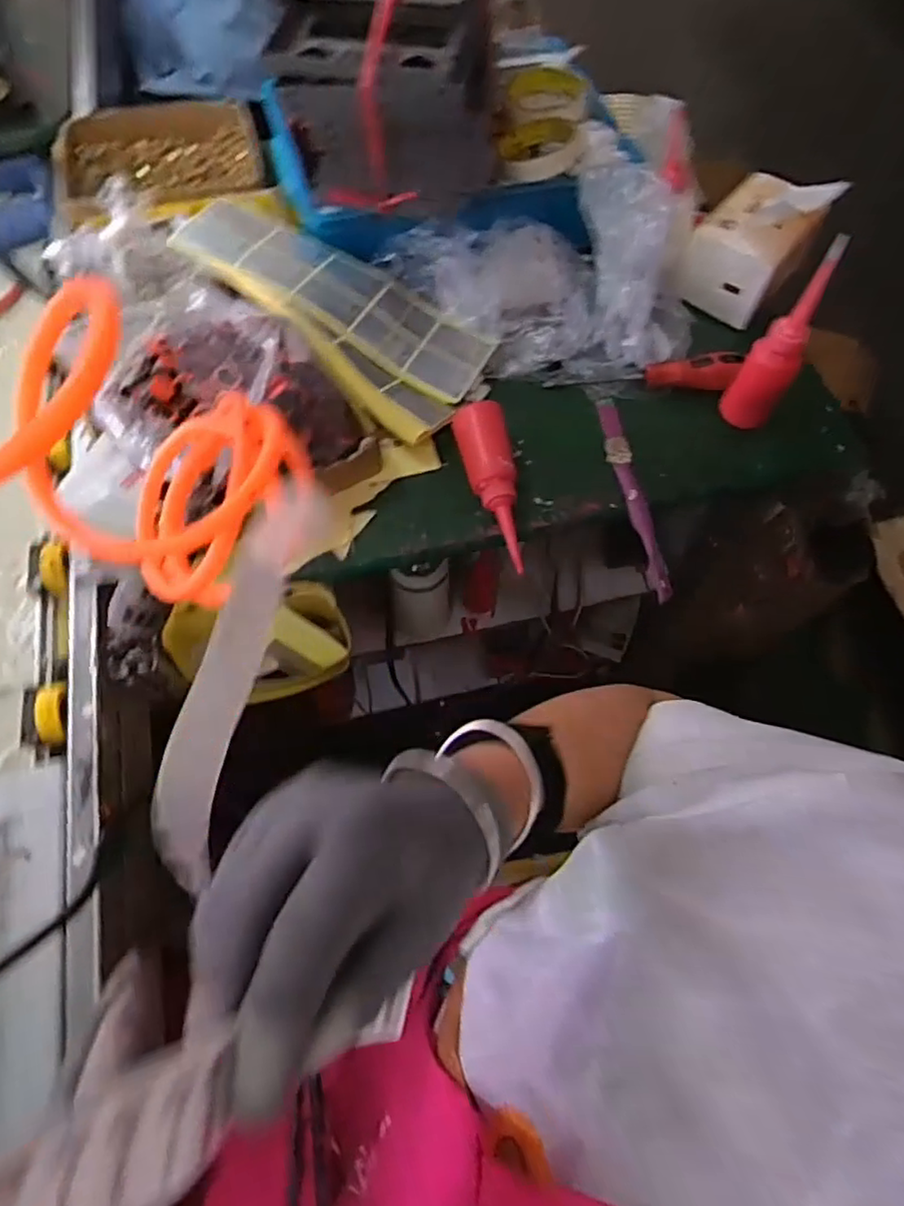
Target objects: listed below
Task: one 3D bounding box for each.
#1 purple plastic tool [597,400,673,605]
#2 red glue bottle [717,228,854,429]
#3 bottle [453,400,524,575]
[{"bbox_3d":[0.170,-0.104,0.614,0.020,0.023,0.223,-9,66,-5],"label":"purple plastic tool"},{"bbox_3d":[0.291,-0.223,0.580,0.047,0.182,0.040,33,69,13],"label":"red glue bottle"},{"bbox_3d":[0.038,-0.108,0.593,0.043,0.035,0.171,-9,66,-5],"label":"bottle"}]

